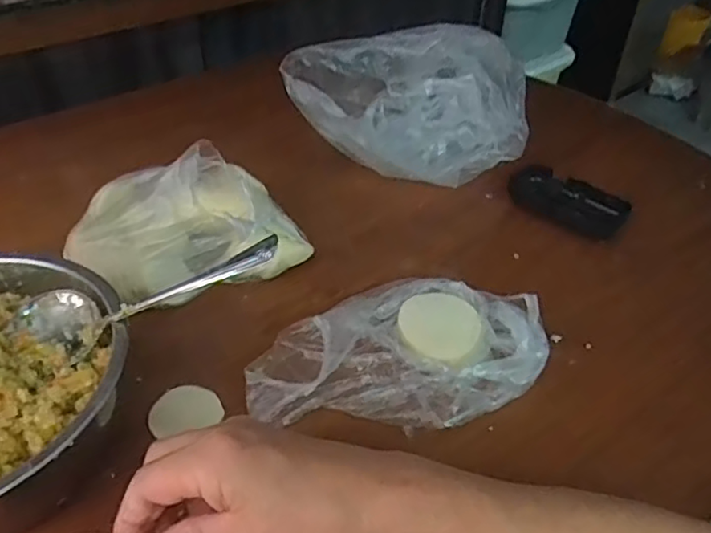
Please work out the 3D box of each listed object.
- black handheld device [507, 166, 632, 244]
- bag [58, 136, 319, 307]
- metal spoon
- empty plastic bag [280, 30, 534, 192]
[{"bbox_3d":[0.199,-0.063,0.585,0.045,0.030,0.110,-29,49,-31],"label":"black handheld device"},{"bbox_3d":[-0.133,-0.038,0.492,0.185,0.096,0.116,-9,42,-12],"label":"bag"},{"bbox_3d":[-0.120,0.012,0.343,0.176,0.033,0.037,-20,35,24],"label":"metal spoon"},{"bbox_3d":[0.050,-0.148,0.602,0.233,0.131,0.096,-7,41,-10],"label":"empty plastic bag"}]

